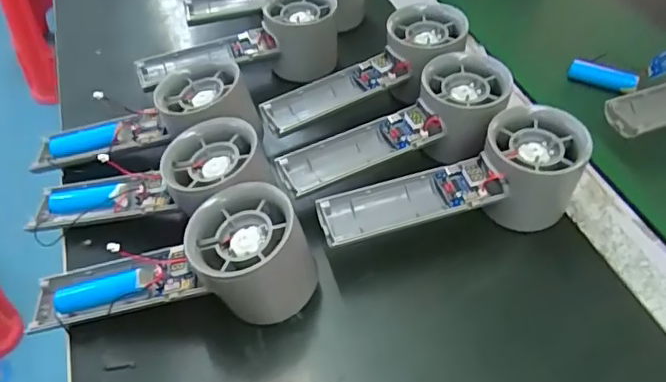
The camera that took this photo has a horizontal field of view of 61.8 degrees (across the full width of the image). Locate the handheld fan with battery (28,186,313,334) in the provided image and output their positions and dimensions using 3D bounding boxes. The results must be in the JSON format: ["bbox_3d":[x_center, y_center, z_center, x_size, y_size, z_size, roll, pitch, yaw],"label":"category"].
[{"bbox_3d":[-0.087,0.054,0.305,0.163,0.061,0.064,-17,43,12],"label":"handheld fan with battery"}]

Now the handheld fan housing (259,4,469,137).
[{"bbox_3d":[0.027,-0.082,0.409,0.164,0.044,0.063,-29,50,-6],"label":"handheld fan housing"}]

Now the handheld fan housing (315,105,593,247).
[{"bbox_3d":[0.071,0.001,0.338,0.160,0.059,0.050,-15,46,-1],"label":"handheld fan housing"}]

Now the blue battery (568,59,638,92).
[{"bbox_3d":[0.214,-0.092,0.441,0.051,0.014,0.013,17,51,16],"label":"blue battery"}]

